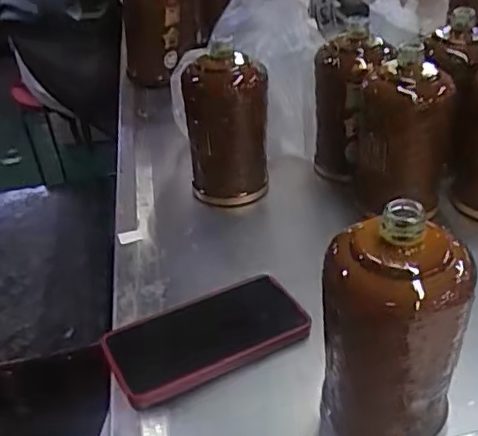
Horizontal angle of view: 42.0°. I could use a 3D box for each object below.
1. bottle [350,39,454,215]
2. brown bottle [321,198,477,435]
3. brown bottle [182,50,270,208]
[{"bbox_3d":[0.171,-0.085,0.653,0.100,0.158,0.093,5,37,18],"label":"bottle"},{"bbox_3d":[0.101,0.074,0.411,0.088,0.165,0.073,2,36,14],"label":"brown bottle"},{"bbox_3d":[-0.013,-0.101,0.703,0.091,0.155,0.072,-6,35,2],"label":"brown bottle"}]

